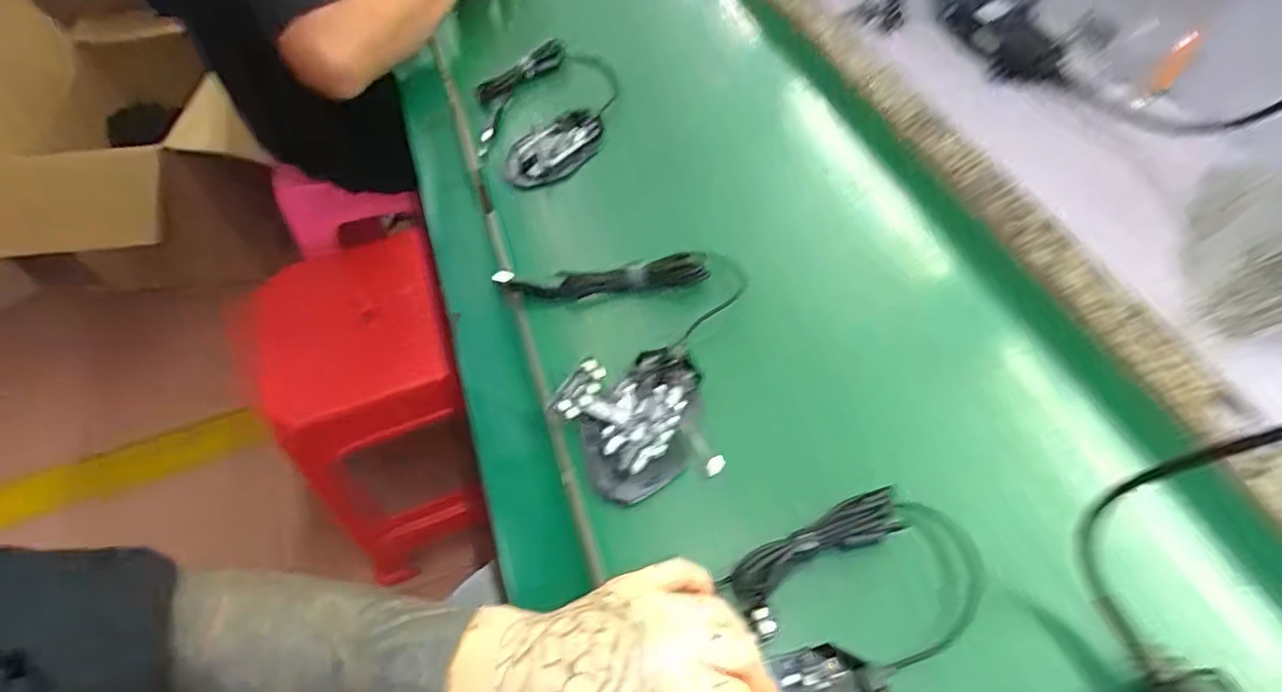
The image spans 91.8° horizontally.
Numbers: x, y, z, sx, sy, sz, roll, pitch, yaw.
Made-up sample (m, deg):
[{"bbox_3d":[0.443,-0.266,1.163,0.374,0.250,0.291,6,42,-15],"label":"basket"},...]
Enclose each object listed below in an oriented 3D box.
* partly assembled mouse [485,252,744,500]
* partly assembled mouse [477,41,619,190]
[{"bbox_3d":[0.005,0.004,0.466,0.173,0.028,0.207,-17,56,-9],"label":"partly assembled mouse"},{"bbox_3d":[-0.102,-0.257,0.670,0.149,0.028,0.228,-4,55,0],"label":"partly assembled mouse"}]

